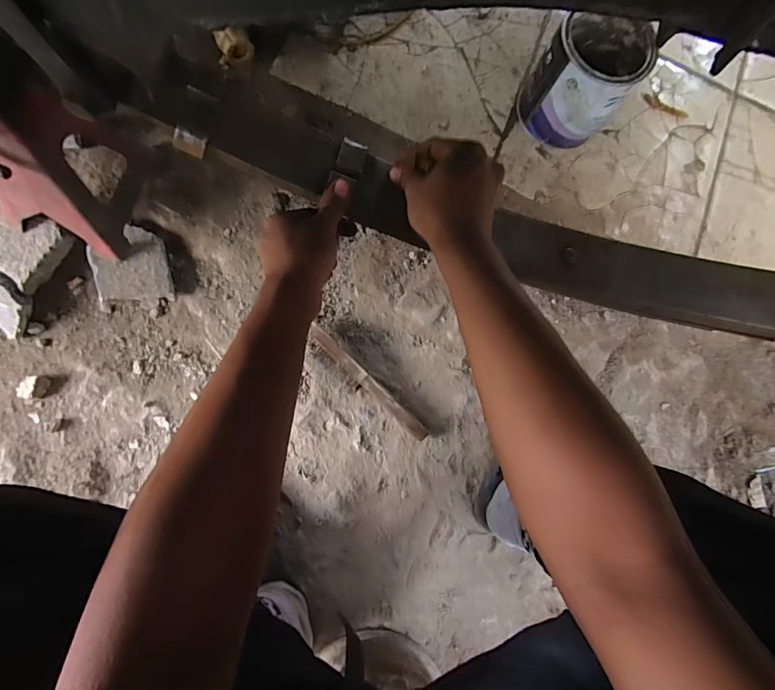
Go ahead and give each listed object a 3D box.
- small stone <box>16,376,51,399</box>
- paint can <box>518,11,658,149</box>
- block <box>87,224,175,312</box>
[{"bbox_3d":[-0.516,0.061,0.614,0.040,0.018,0.032,8,83,-6],"label":"small stone"},{"bbox_3d":[0.316,-0.429,0.693,0.137,0.162,0.141,1,84,-7],"label":"paint can"},{"bbox_3d":[-0.381,-0.116,0.629,0.107,0.041,0.108,-7,85,-7],"label":"block"}]

